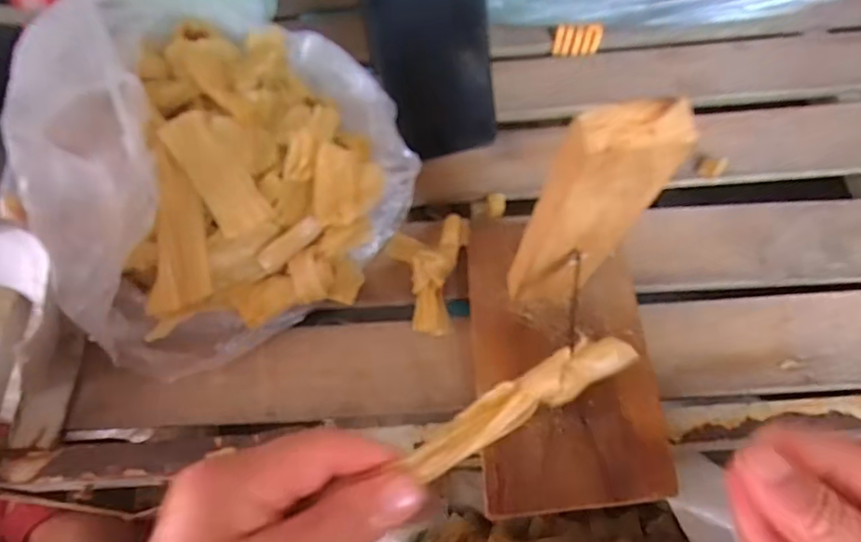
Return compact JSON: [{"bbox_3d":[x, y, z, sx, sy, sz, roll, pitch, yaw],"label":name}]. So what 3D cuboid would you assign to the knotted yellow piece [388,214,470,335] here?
[{"bbox_3d":[-0.002,-0.002,0.365,0.050,0.024,0.077,1,61,5],"label":"knotted yellow piece"}]

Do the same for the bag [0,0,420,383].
[{"bbox_3d":[-0.145,-0.095,0.389,0.215,0.112,0.272,-23,62,-9],"label":"bag"}]

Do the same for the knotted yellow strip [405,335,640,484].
[{"bbox_3d":[0.040,0.053,0.240,0.110,0.011,0.020,-25,62,-20],"label":"knotted yellow strip"}]

